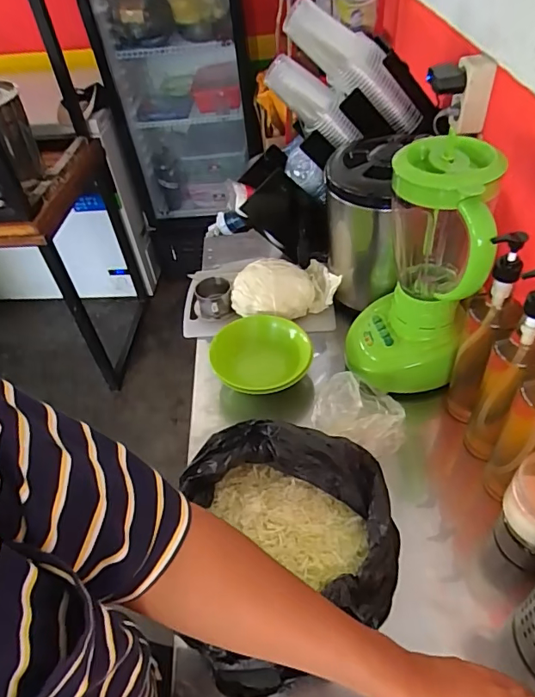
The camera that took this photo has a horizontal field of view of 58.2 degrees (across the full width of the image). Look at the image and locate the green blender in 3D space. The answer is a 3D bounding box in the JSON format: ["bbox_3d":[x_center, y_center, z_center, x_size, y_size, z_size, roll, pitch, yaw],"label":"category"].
[{"bbox_3d":[0.220,-0.126,0.729,0.164,0.341,0.204,6,47,13],"label":"green blender"}]

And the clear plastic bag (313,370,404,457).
[{"bbox_3d":[0.140,0.091,0.716,0.127,0.055,0.126,13,49,18],"label":"clear plastic bag"}]

